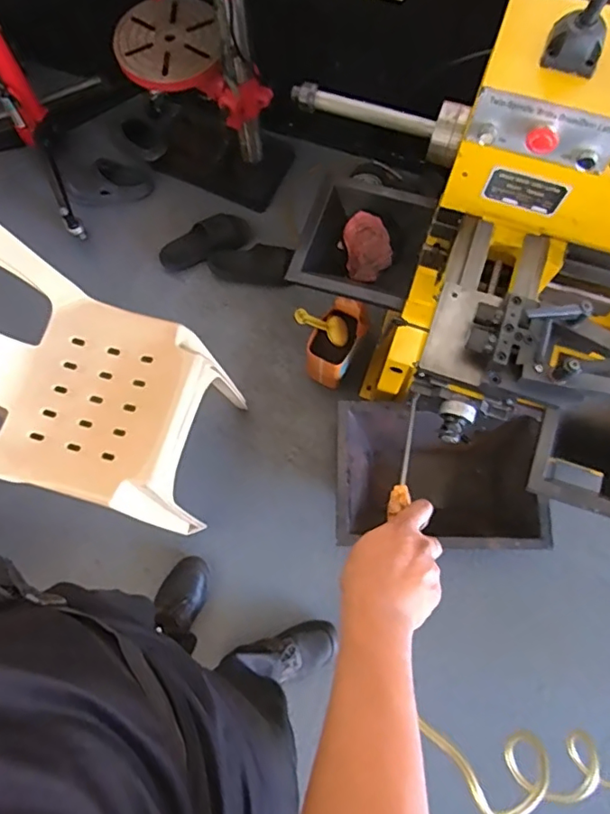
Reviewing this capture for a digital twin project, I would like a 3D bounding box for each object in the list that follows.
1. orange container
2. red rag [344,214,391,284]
[{"bbox_3d":[0.074,-0.158,1.347,0.112,0.226,0.161,29,78,8],"label":"orange container"},{"bbox_3d":[0.146,-0.377,1.248,0.105,0.040,0.159,-8,78,-1],"label":"red rag"}]

